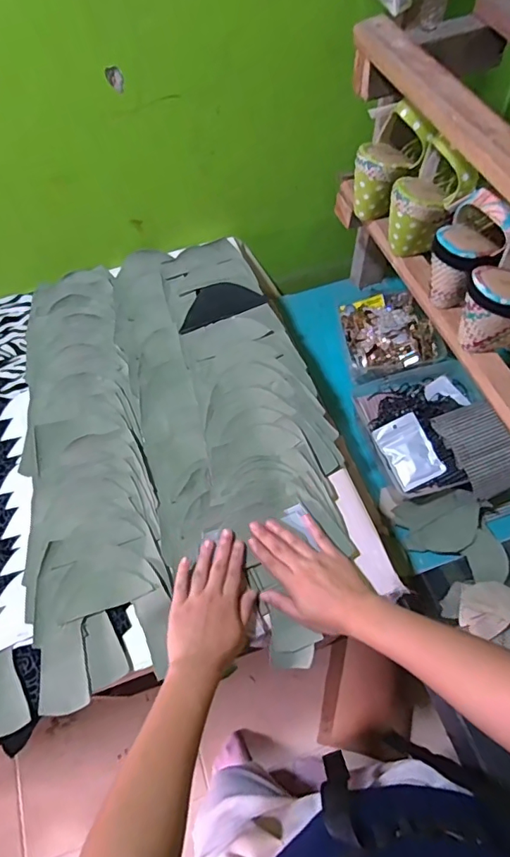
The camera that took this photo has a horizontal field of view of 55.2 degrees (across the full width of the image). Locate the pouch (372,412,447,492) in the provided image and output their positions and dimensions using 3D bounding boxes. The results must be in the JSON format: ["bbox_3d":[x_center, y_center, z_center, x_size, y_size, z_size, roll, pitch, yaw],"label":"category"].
[{"bbox_3d":[0.220,0.032,0.700,0.066,0.005,0.098,-25,71,0],"label":"pouch"}]

